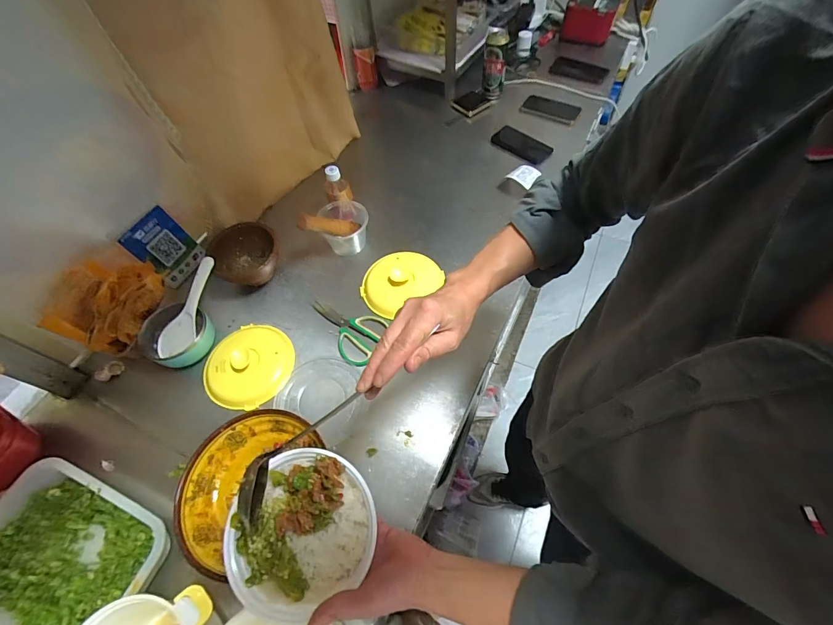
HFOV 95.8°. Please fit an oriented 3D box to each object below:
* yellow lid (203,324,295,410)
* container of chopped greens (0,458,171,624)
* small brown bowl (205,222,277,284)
[{"bbox_3d":[-0.324,0.100,0.727,0.168,0.048,0.157,-2,58,3],"label":"yellow lid"},{"bbox_3d":[-0.520,0.365,0.560,0.298,0.068,0.211,16,61,14],"label":"container of chopped greens"},{"bbox_3d":[-0.377,-0.120,0.836,0.131,0.087,0.129,-2,58,3],"label":"small brown bowl"}]

